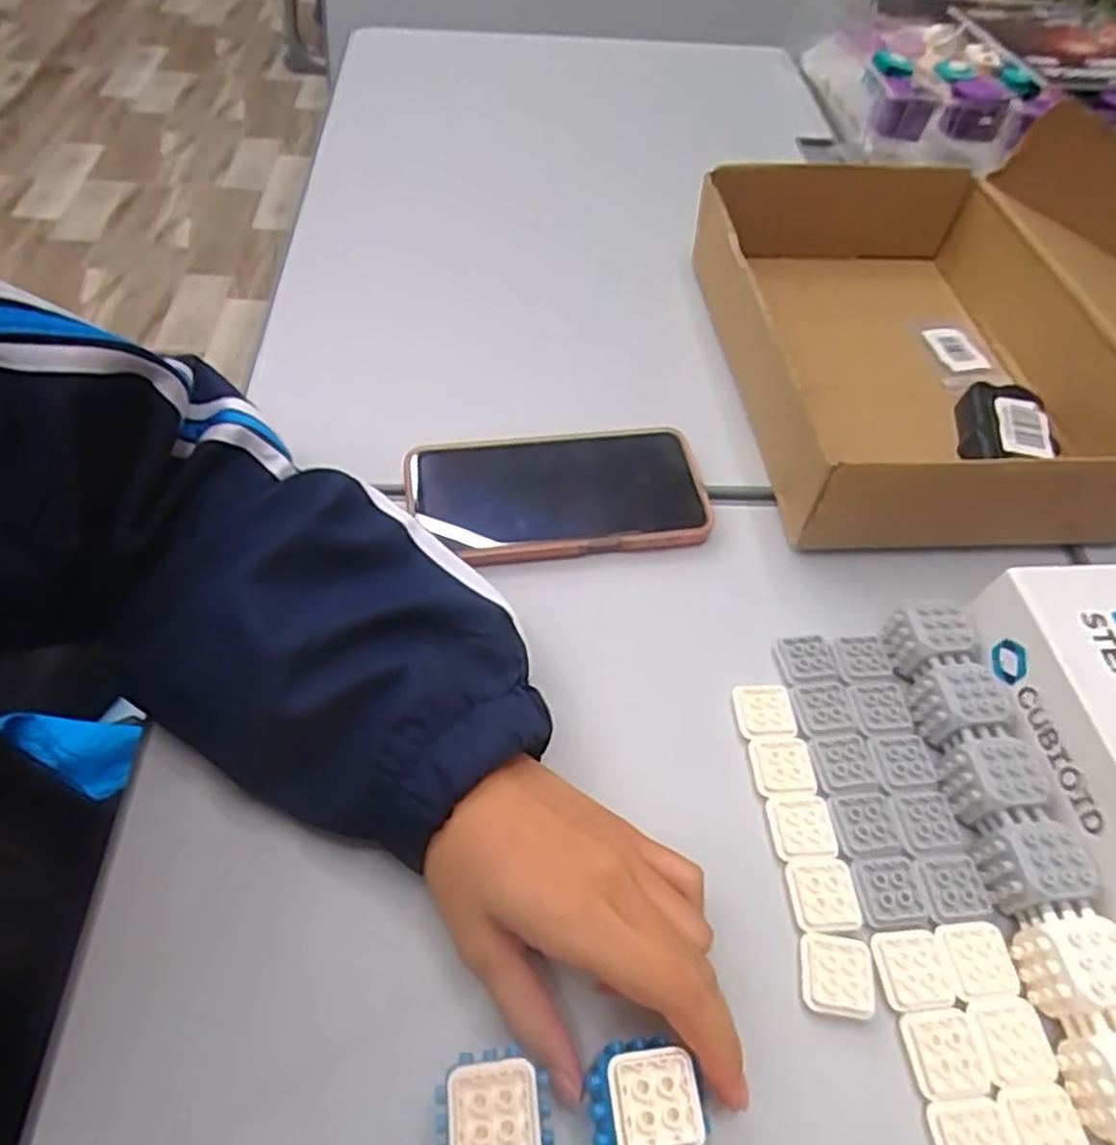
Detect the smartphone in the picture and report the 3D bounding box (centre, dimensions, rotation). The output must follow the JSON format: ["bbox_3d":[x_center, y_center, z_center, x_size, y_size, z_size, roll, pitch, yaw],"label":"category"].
[{"bbox_3d":[0.000,-0.045,0.433,0.163,0.014,0.082,-6,55,-9],"label":"smartphone"}]

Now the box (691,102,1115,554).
[{"bbox_3d":[0.338,-0.165,0.506,0.450,0.121,0.314,-1,54,-6],"label":"box"}]

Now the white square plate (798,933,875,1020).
[{"bbox_3d":[0.110,0.158,0.298,0.029,0.005,0.027,10,54,2],"label":"white square plate"}]

